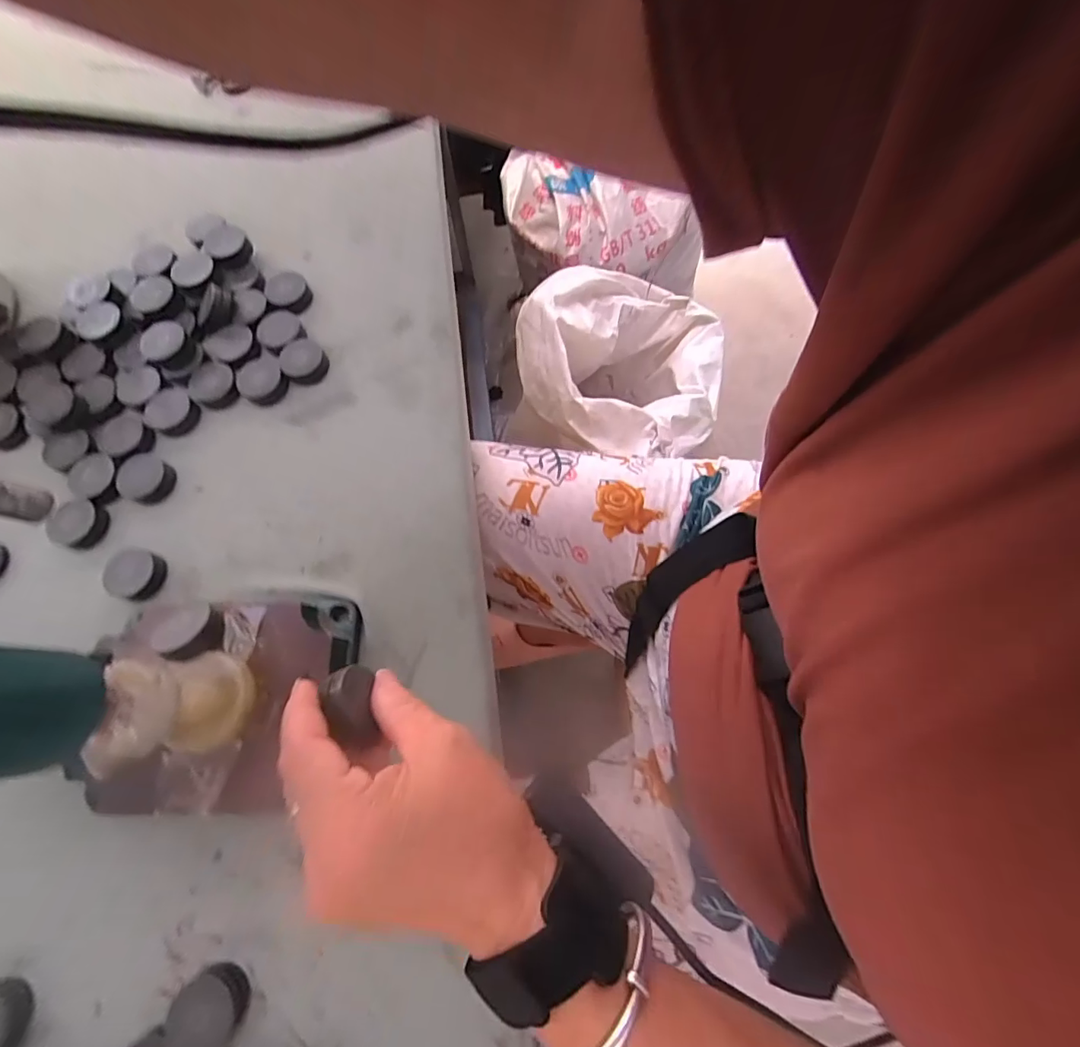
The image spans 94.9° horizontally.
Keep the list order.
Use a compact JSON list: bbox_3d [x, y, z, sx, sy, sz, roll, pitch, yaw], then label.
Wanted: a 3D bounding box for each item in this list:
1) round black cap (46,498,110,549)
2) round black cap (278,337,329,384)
[{"bbox_3d":[-0.316,0.000,0.339,0.032,0.009,0.032,0,71,0],"label":"round black cap"},{"bbox_3d":[-0.179,-0.123,0.376,0.033,0.014,0.032,0,71,0],"label":"round black cap"}]

